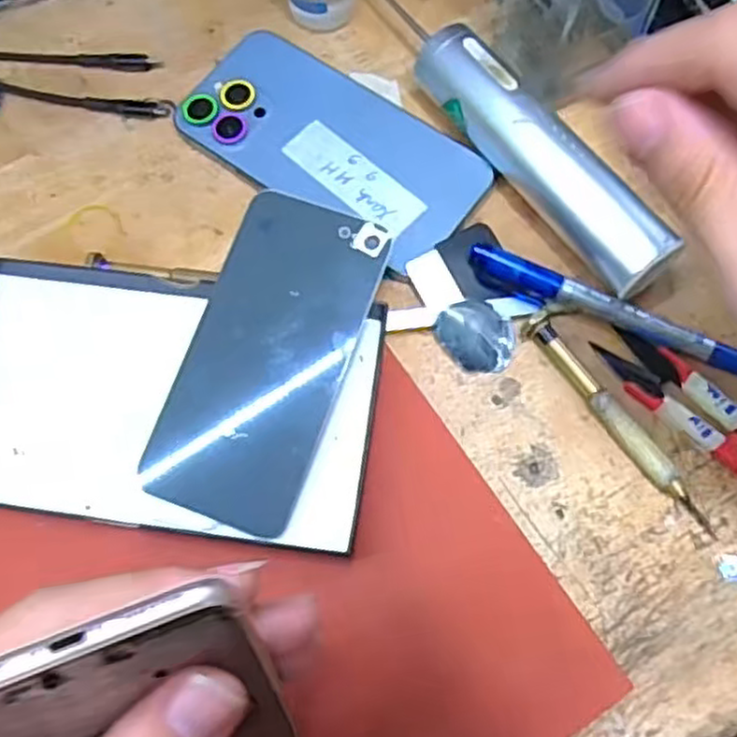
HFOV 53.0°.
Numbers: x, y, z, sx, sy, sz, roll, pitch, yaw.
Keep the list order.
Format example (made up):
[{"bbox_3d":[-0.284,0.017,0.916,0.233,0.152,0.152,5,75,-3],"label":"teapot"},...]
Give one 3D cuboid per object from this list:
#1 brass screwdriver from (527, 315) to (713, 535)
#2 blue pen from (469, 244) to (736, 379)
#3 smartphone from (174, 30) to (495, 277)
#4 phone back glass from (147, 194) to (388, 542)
[{"bbox_3d":[0.102,0.021,0.298,0.013,0.010,0.107,-35,74,-9],"label":"brass screwdriver"},{"bbox_3d":[0.102,-0.021,0.306,0.127,0.013,0.014,25,75,10],"label":"blue pen"},{"bbox_3d":[-0.019,-0.104,0.342,0.142,0.012,0.070,37,77,13],"label":"smartphone"},{"bbox_3d":[-0.040,-0.005,0.296,0.062,0.007,0.130,19,80,0],"label":"phone back glass"}]

